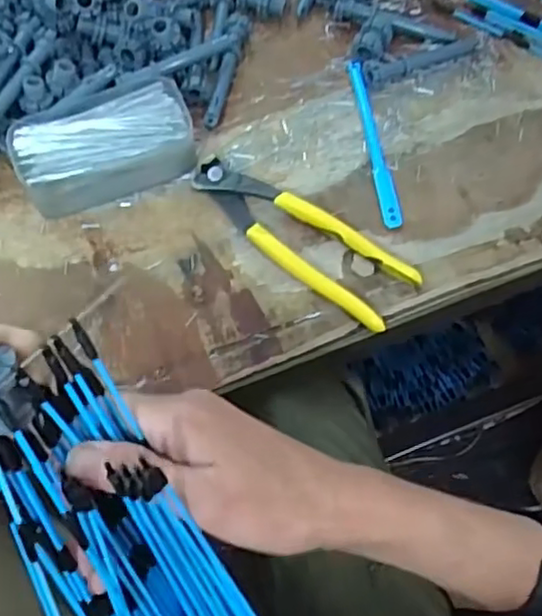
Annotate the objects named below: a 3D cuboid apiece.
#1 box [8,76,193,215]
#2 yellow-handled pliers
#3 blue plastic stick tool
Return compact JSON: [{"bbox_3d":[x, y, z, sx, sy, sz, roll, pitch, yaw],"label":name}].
[{"bbox_3d":[-0.111,-0.108,0.462,0.115,0.033,0.067,-20,66,-9],"label":"box"},{"bbox_3d":[0.015,-0.047,0.444,0.162,0.016,0.047,35,69,16],"label":"yellow-handled pliers"},{"bbox_3d":[0.073,-0.121,0.484,0.013,0.005,0.147,-7,64,-3],"label":"blue plastic stick tool"}]

